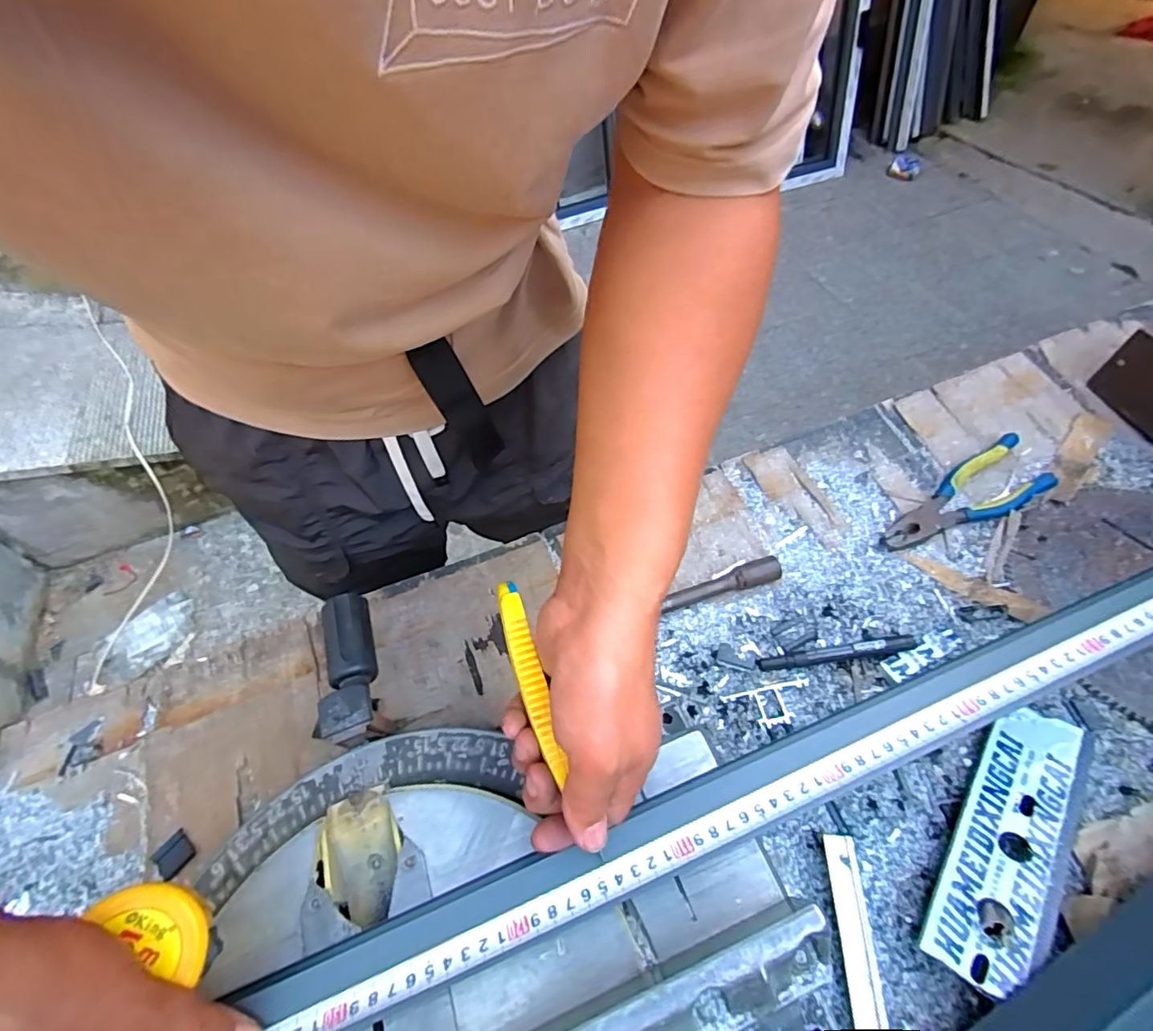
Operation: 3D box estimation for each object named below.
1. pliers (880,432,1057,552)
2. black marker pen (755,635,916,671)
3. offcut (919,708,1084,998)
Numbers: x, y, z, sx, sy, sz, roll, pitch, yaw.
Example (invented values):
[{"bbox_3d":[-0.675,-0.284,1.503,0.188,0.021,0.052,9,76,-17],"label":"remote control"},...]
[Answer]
[{"bbox_3d":[0.386,-0.017,0.544,0.185,0.013,0.064,-25,61,-12],"label":"pliers"},{"bbox_3d":[0.223,0.118,0.470,0.133,0.014,0.014,-7,59,-1],"label":"black marker pen"},{"bbox_3d":[0.312,0.227,0.390,0.059,0.033,0.209,32,65,23],"label":"offcut"}]

